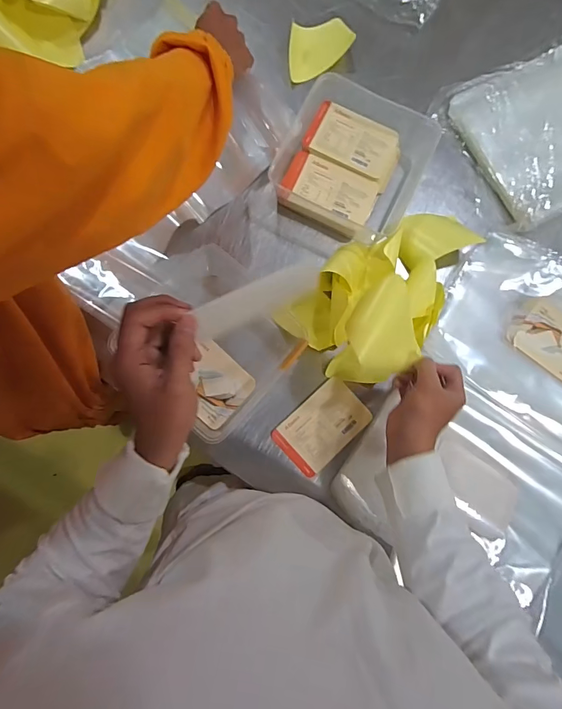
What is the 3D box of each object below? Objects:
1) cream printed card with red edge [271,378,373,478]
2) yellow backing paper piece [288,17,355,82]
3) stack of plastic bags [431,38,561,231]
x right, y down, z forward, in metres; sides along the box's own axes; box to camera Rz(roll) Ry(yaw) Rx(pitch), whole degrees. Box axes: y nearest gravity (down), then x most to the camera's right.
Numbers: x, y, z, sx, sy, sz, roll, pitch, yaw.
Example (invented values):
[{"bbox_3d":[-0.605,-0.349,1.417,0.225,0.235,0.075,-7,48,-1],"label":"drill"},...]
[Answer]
[{"bbox_3d":[0.059,0.102,0.547,0.130,0.009,0.084,-42,86,-8],"label":"cream printed card with red edge"},{"bbox_3d":[0.064,-0.480,0.607,0.101,0.005,0.072,-7,122,-2],"label":"yellow backing paper piece"},{"bbox_3d":[0.463,-0.377,0.580,0.374,0.066,0.265,-27,85,-6],"label":"stack of plastic bags"}]

